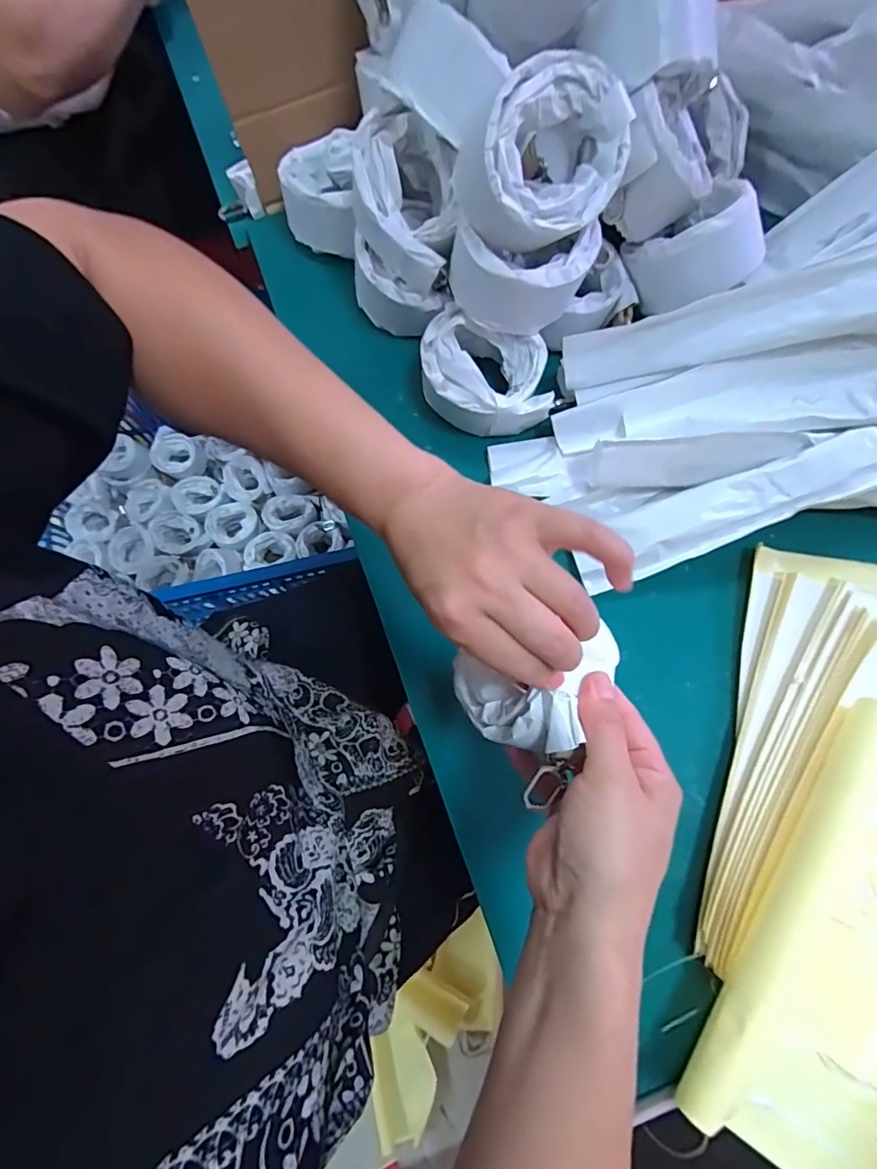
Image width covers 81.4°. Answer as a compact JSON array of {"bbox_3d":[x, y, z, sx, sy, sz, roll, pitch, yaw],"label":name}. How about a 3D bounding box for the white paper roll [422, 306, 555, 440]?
[{"bbox_3d":[0.038,-0.164,0.403,0.105,0.049,0.078,10,77,3],"label":"white paper roll"}]

